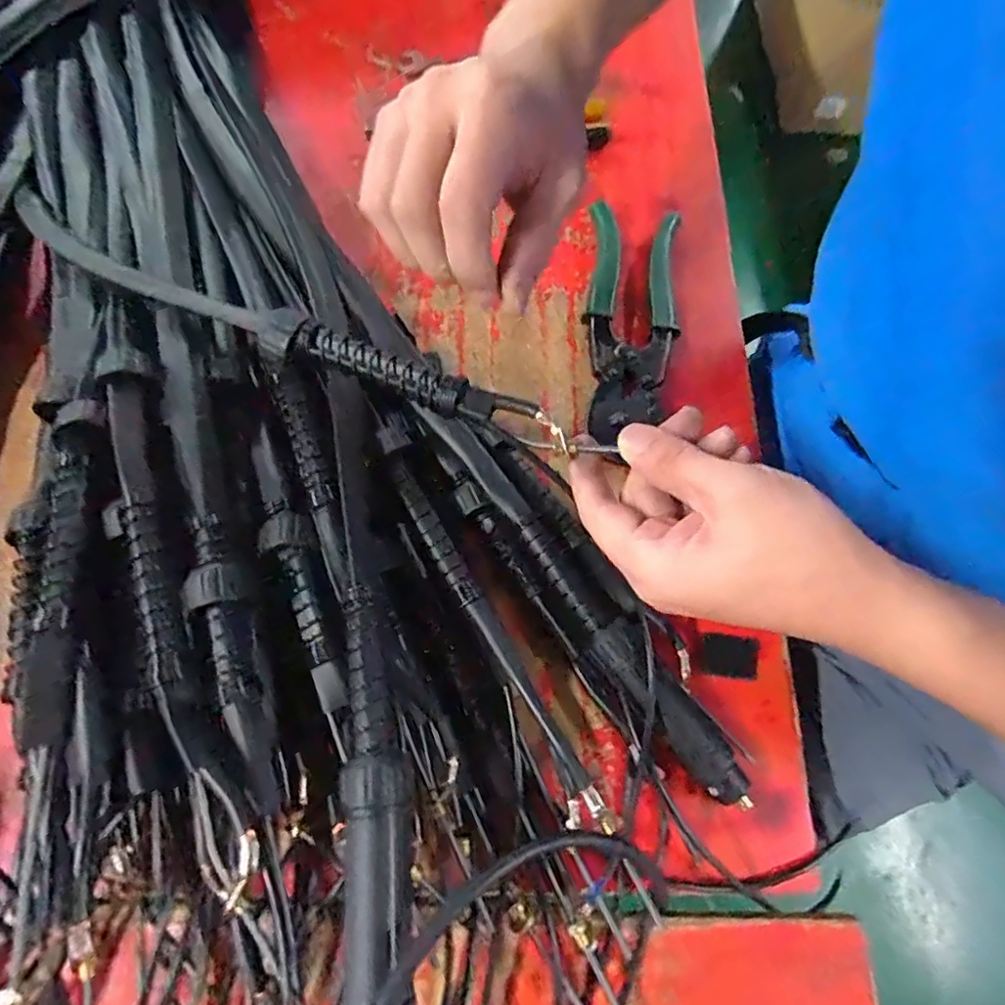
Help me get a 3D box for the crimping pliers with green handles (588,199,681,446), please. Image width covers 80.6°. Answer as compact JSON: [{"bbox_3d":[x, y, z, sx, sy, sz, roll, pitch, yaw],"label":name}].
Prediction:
[{"bbox_3d":[0.096,-0.137,0.437,0.064,0.021,0.203,6,70,-1],"label":"crimping pliers with green handles"}]

